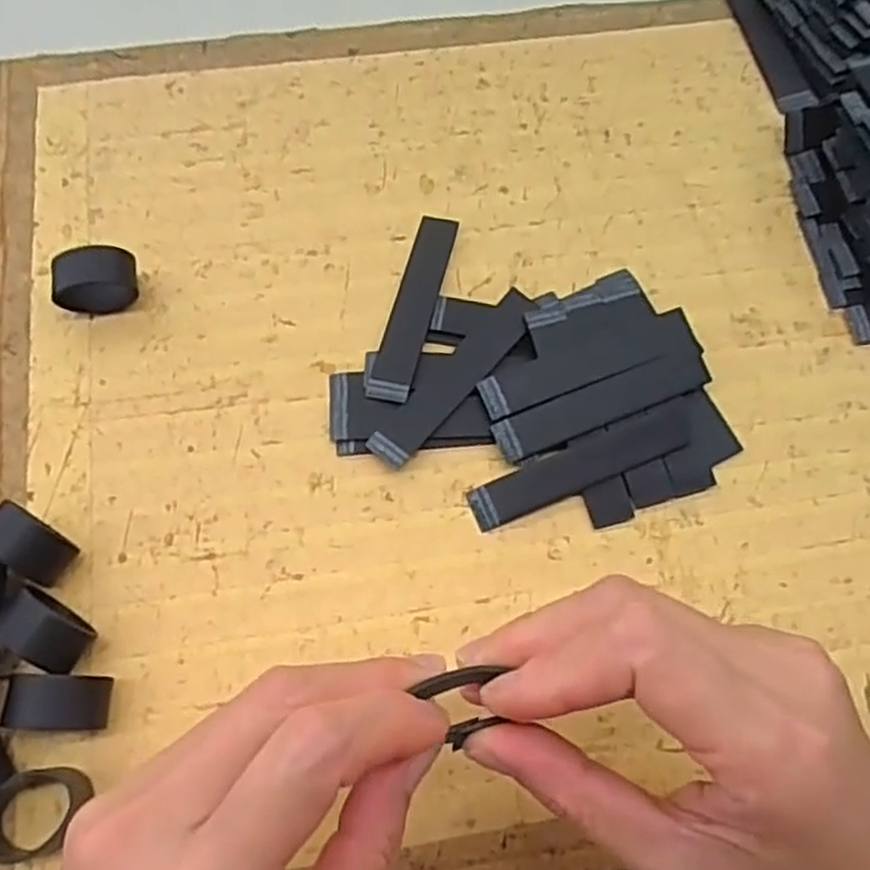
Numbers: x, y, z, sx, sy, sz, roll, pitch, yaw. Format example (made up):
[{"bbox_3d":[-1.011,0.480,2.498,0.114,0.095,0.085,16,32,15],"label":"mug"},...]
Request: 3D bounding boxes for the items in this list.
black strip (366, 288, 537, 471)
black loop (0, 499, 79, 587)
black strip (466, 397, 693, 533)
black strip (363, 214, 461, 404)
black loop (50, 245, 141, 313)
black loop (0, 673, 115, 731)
[{"bbox_3d":[0.010,-0.024,0.315,0.019,0.009,0.092,39,71,13],"label":"black strip"},{"bbox_3d":[-0.147,0.039,0.276,0.026,0.027,0.018,30,69,9],"label":"black loop"},{"bbox_3d":[0.060,0.012,0.306,0.096,0.004,0.019,-23,81,-6],"label":"black strip"},{"bbox_3d":[-0.008,-0.056,0.328,0.018,0.004,0.093,14,68,3],"label":"black strip"},{"bbox_3d":[-0.139,-0.062,0.318,0.031,0.022,0.023,-5,68,-5],"label":"black loop"},{"bbox_3d":[-0.126,0.091,0.260,0.029,0.021,0.017,1,68,-3],"label":"black loop"}]

